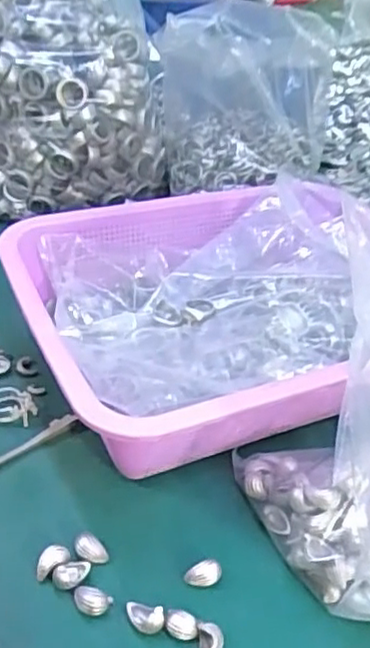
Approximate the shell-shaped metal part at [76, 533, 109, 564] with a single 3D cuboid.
[{"bbox_3d":[-0.051,0.122,0.354,0.017,0.011,0.013,31,44,28],"label":"shell-shaped metal part"}]

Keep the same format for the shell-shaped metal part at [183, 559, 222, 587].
[{"bbox_3d":[0.009,0.134,0.352,0.019,0.012,0.011,0,39,-9],"label":"shell-shaped metal part"}]

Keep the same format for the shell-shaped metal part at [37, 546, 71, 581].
[{"bbox_3d":[-0.071,0.125,0.348,0.019,0.006,0.014,-23,47,-32],"label":"shell-shaped metal part"}]

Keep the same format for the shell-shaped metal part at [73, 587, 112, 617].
[{"bbox_3d":[-0.047,0.141,0.333,0.019,0.010,0.013,12,38,7],"label":"shell-shaped metal part"}]

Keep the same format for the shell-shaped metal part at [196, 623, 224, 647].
[{"bbox_3d":[0.012,0.159,0.321,0.013,0.013,0.017,5,38,-2],"label":"shell-shaped metal part"}]

